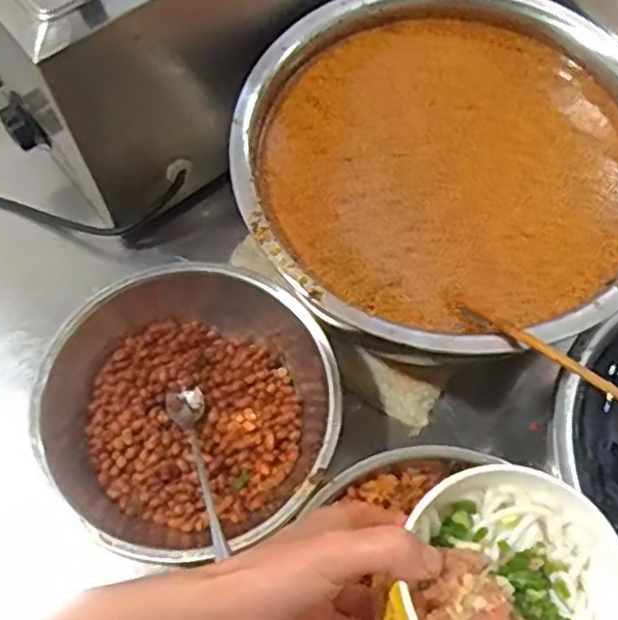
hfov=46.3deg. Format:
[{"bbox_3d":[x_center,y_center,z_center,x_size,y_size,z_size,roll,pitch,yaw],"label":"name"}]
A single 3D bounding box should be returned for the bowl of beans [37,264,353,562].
[{"bbox_3d":[-0.091,0.068,0.559,0.224,0.094,0.220,0,65,0],"label":"bowl of beans"}]

